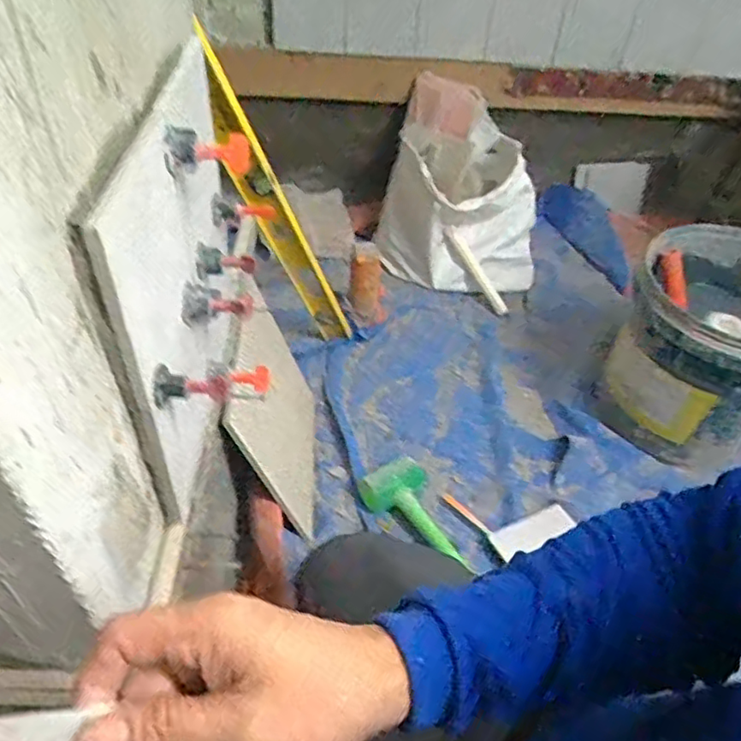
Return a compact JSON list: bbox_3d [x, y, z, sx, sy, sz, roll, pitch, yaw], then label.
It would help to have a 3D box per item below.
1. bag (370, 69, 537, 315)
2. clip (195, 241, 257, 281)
[{"bbox_3d":[0.198,-0.369,1.359,0.362,0.339,0.235,23,48,17],"label":"bag"},{"bbox_3d":[-0.129,-0.098,0.558,0.049,0.025,0.020,-6,46,-11],"label":"clip"}]

